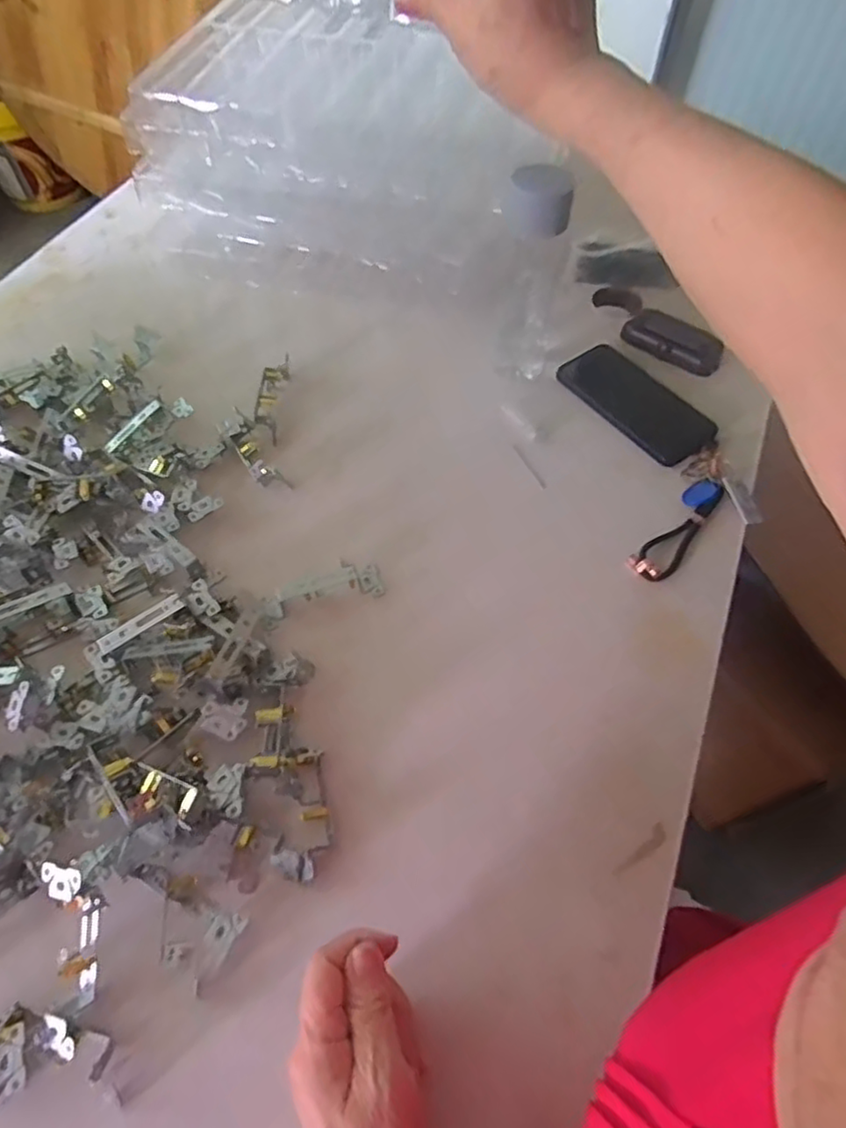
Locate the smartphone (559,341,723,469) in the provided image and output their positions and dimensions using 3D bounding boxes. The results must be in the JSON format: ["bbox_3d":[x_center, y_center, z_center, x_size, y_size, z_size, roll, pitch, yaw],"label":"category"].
[{"bbox_3d":[0.226,-0.171,0.675,0.075,0.018,0.164,-31,64,-19],"label":"smartphone"}]

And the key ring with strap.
[{"bbox_3d":[0.255,-0.041,0.588,0.077,0.015,0.168,36,64,19],"label":"key ring with strap"}]

